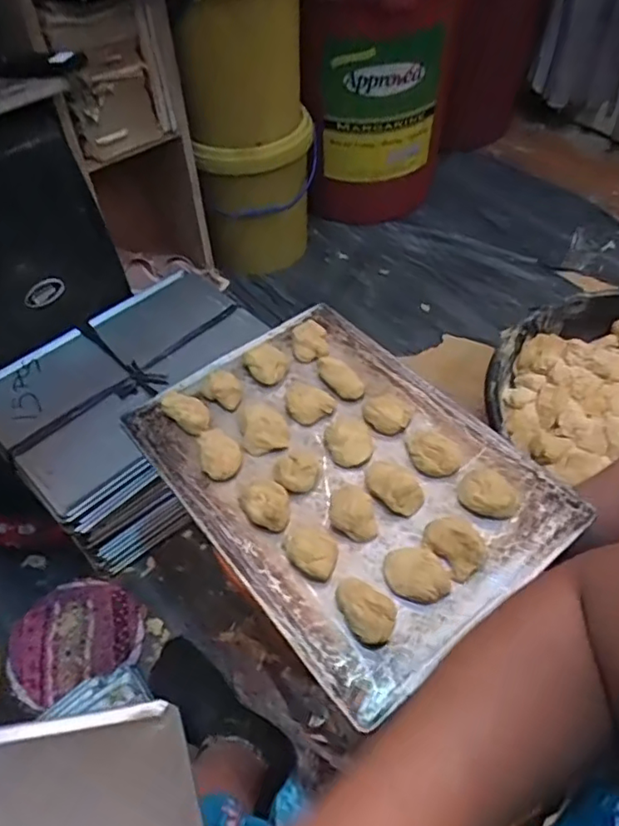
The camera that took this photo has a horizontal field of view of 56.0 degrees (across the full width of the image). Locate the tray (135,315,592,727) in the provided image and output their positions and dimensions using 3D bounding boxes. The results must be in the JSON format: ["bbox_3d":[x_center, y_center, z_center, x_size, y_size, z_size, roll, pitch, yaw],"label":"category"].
[{"bbox_3d":[0.030,0.048,0.664,0.332,0.038,0.444,-33,54,-22],"label":"tray"}]

